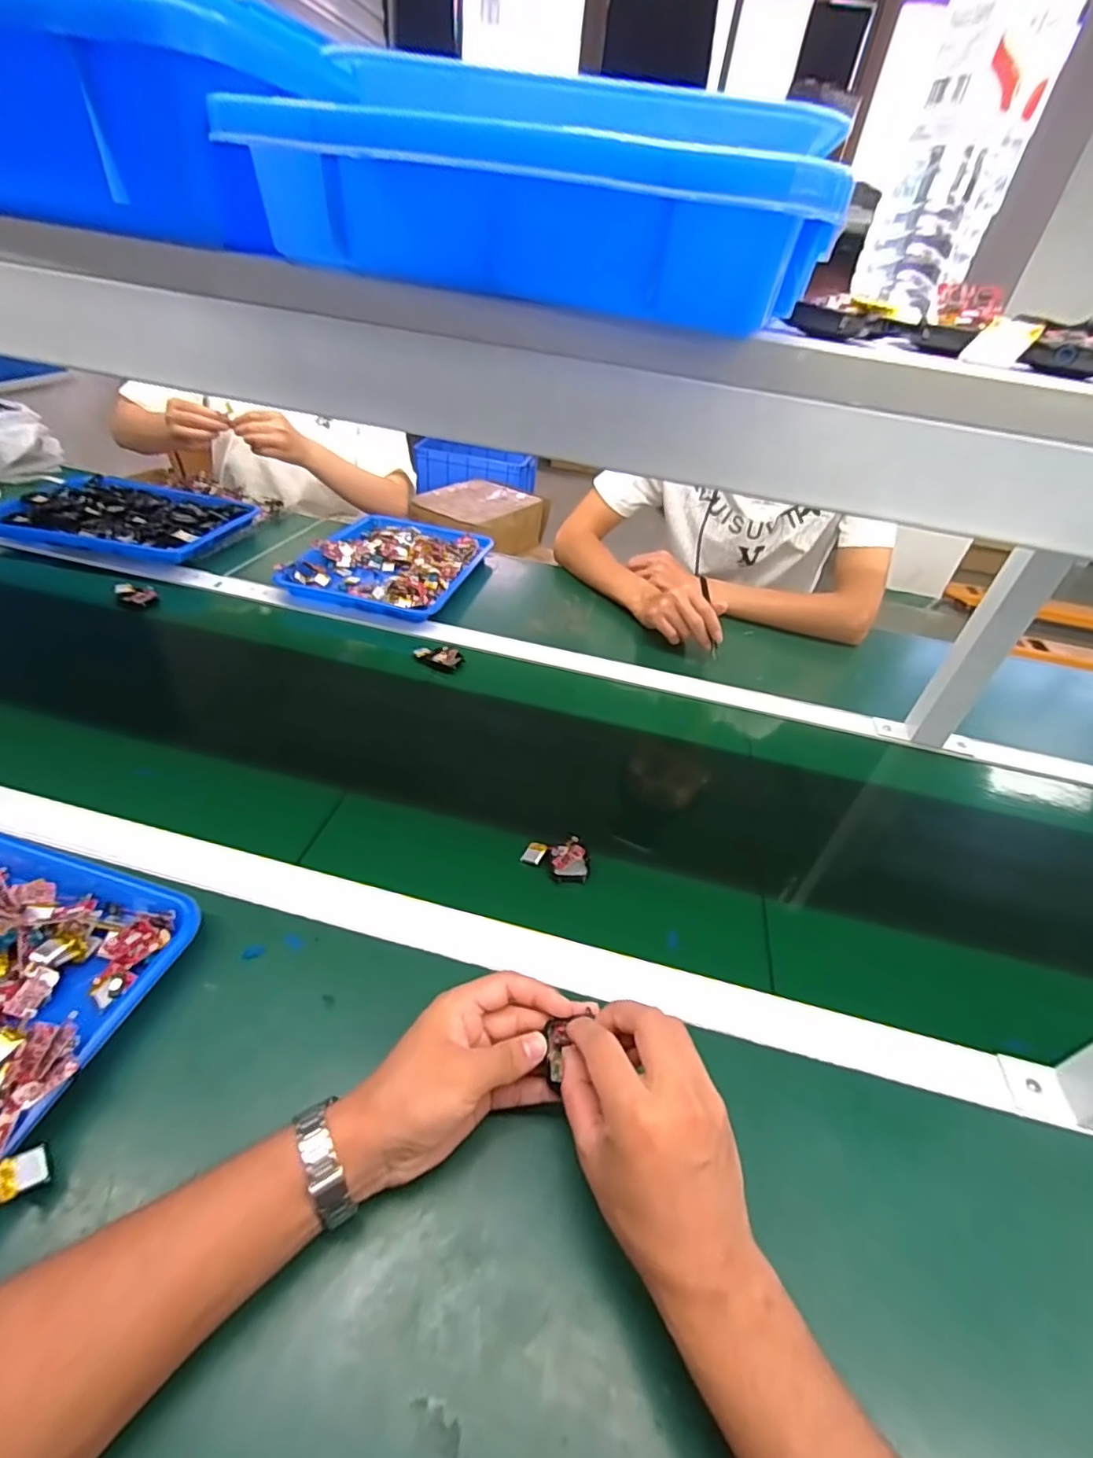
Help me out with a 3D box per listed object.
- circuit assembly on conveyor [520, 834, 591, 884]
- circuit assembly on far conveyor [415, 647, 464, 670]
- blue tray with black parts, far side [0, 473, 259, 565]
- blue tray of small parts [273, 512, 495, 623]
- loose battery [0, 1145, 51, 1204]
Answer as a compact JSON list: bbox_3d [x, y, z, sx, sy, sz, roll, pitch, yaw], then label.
[{"bbox_3d":[0.010,0.118,0.539,0.062,0.017,0.041,14,39,7],"label":"circuit assembly on conveyor"},{"bbox_3d":[-0.143,-0.095,0.775,0.061,0.020,0.022,14,39,7],"label":"circuit assembly on far conveyor"},{"bbox_3d":[-0.678,-0.335,0.947,0.333,0.058,0.214,10,39,3],"label":"blue tray with black parts, far side"},{"bbox_3d":[-0.244,-0.271,0.949,0.240,0.033,0.301,13,39,6],"label":"blue tray of small parts"},{"bbox_3d":[-0.284,0.241,0.318,0.025,0.007,0.019,12,55,-66],"label":"loose battery"}]

